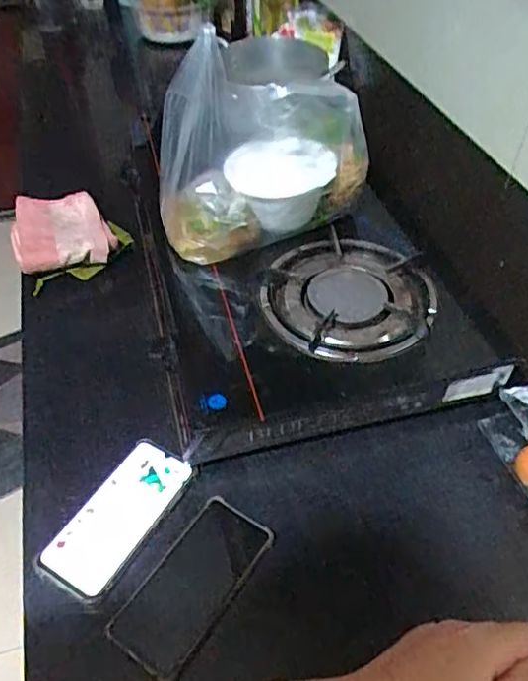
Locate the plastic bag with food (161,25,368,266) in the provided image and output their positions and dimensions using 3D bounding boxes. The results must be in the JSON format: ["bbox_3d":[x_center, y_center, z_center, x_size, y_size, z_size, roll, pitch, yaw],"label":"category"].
[{"bbox_3d":[-0.003,-0.227,0.694,0.240,0.217,0.114,-11,48,-10],"label":"plastic bag with food"}]

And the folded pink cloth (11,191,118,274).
[{"bbox_3d":[-0.307,-0.169,0.887,0.144,0.045,0.155,-13,48,-11],"label":"folded pink cloth"}]

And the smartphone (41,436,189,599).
[{"bbox_3d":[-0.146,0.173,0.586,0.079,0.010,0.161,24,51,21],"label":"smartphone"}]

